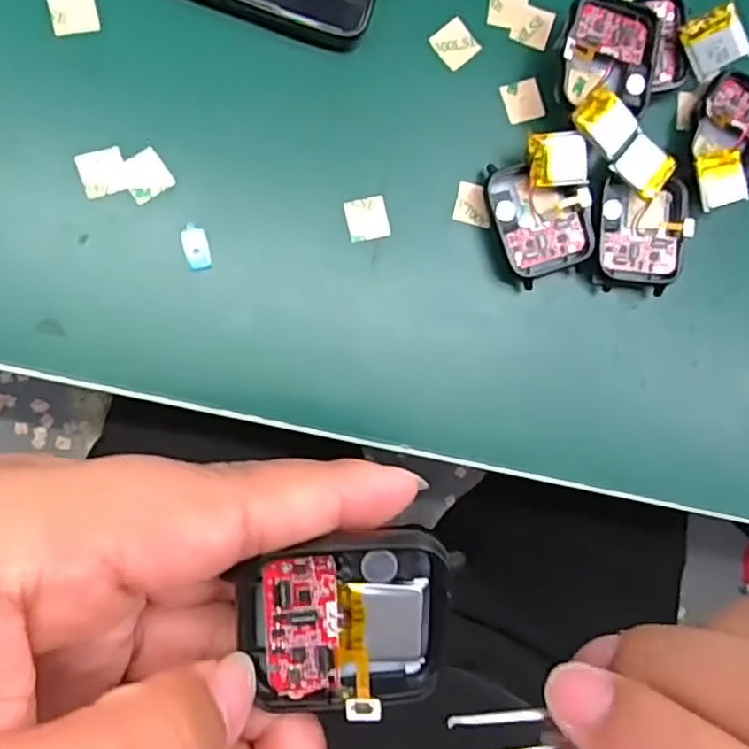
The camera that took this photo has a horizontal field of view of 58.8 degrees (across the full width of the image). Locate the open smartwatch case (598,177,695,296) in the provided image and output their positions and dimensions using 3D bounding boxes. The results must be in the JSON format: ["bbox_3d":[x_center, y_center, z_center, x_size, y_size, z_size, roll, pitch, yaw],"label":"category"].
[{"bbox_3d":[0.105,-0.055,0.264,0.037,0.013,0.042,-1,92,-9],"label":"open smartwatch case"}]

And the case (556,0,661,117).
[{"bbox_3d":[0.087,-0.121,0.249,0.042,0.010,0.041,-3,98,-15],"label":"case"}]

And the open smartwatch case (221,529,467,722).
[{"bbox_3d":[-0.005,0.051,0.137,0.042,0.011,0.038,2,91,-9],"label":"open smartwatch case"}]

